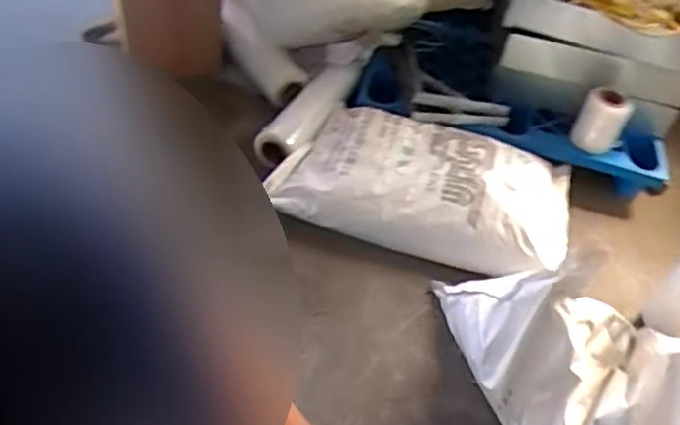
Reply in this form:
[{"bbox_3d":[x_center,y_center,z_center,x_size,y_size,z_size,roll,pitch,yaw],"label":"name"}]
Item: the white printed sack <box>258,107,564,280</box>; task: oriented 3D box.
[{"bbox_3d":[0.257,-0.066,1.952,0.810,0.236,0.398,16,44,4],"label":"white printed sack"}]

